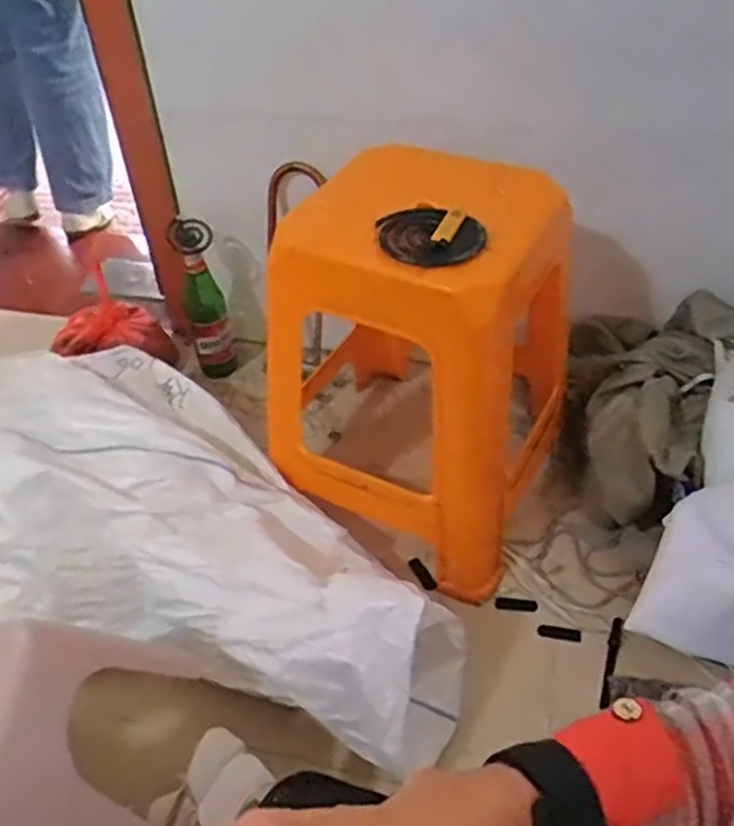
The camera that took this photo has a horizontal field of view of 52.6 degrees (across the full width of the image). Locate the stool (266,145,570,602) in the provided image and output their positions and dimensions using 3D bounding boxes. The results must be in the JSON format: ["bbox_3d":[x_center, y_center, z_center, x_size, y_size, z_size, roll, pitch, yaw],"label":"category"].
[{"bbox_3d":[0.080,-0.087,1.016,0.329,0.469,0.351,18,48,20],"label":"stool"}]

